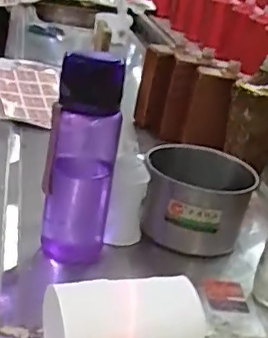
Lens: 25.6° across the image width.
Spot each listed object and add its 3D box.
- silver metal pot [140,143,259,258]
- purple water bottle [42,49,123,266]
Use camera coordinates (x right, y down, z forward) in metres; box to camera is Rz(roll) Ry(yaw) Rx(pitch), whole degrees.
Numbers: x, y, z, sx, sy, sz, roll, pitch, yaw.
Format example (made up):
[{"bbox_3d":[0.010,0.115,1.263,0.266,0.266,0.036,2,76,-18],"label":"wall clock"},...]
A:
[{"bbox_3d":[0.080,0.039,0.749,0.133,0.092,0.123,10,23,4],"label":"silver metal pot"},{"bbox_3d":[-0.056,-0.013,0.641,0.074,0.225,0.072,5,23,-7],"label":"purple water bottle"}]

